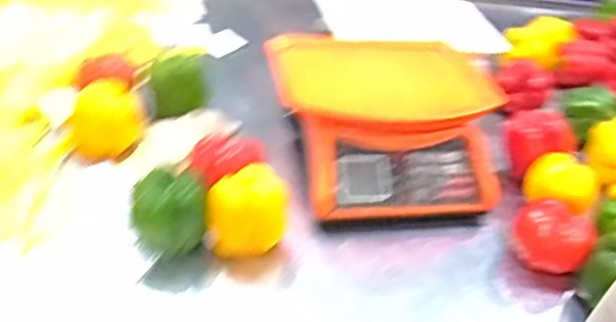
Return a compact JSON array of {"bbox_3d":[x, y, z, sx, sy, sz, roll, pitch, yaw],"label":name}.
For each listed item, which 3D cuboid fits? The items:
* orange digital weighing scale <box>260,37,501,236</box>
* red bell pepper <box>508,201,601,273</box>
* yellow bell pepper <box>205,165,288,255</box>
[{"bbox_3d":[0.105,-0.045,0.882,0.277,0.140,0.279,-3,36,-14],"label":"orange digital weighing scale"},{"bbox_3d":[0.296,0.097,0.786,0.088,0.070,0.080,5,35,-3],"label":"red bell pepper"},{"bbox_3d":[-0.070,0.057,0.741,0.086,0.077,0.071,4,35,-4],"label":"yellow bell pepper"}]

